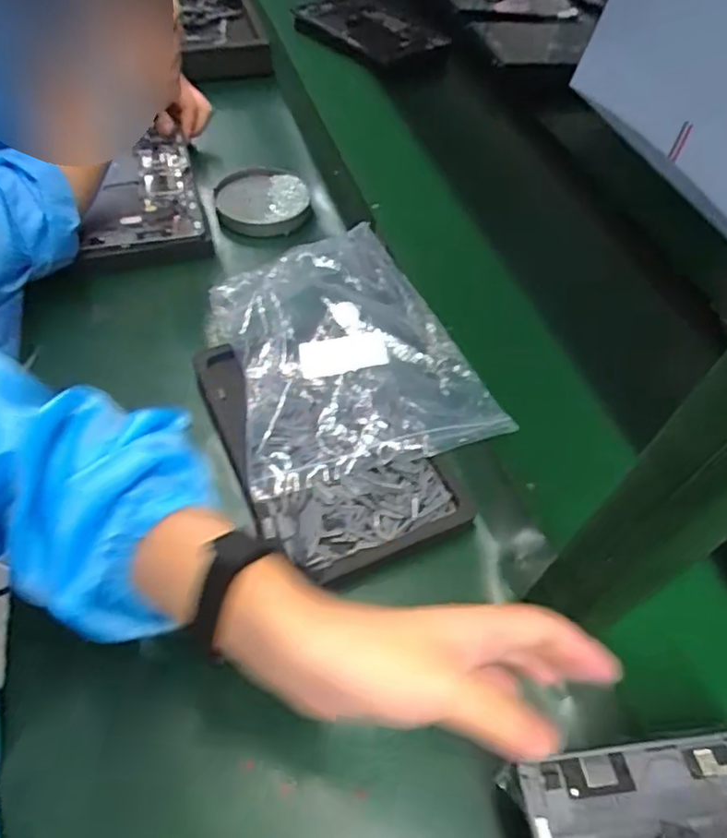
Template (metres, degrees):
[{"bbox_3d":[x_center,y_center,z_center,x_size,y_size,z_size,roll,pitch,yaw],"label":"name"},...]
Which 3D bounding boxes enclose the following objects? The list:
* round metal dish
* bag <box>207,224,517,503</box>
[{"bbox_3d":[-0.118,-0.258,0.700,0.106,0.022,0.117,0,52,-7],"label":"round metal dish"},{"bbox_3d":[-0.023,-0.080,0.549,0.220,0.049,0.288,-13,55,-16],"label":"bag"}]

